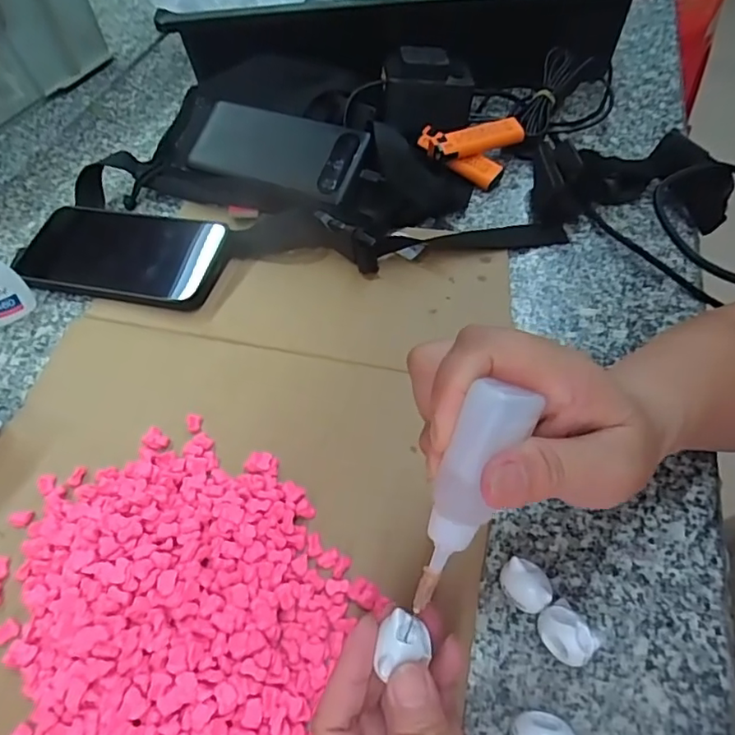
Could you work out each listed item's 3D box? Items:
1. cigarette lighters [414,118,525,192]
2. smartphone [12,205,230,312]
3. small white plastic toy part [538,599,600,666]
[{"bbox_3d":[0.089,-0.183,0.474,0.084,0.035,0.050,-1,53,4],"label":"cigarette lighters"},{"bbox_3d":[-0.198,-0.089,0.434,0.185,0.014,0.082,9,65,16],"label":"smartphone"},{"bbox_3d":[0.091,0.124,0.258,0.020,0.021,0.025,-25,55,-13],"label":"small white plastic toy part"}]

